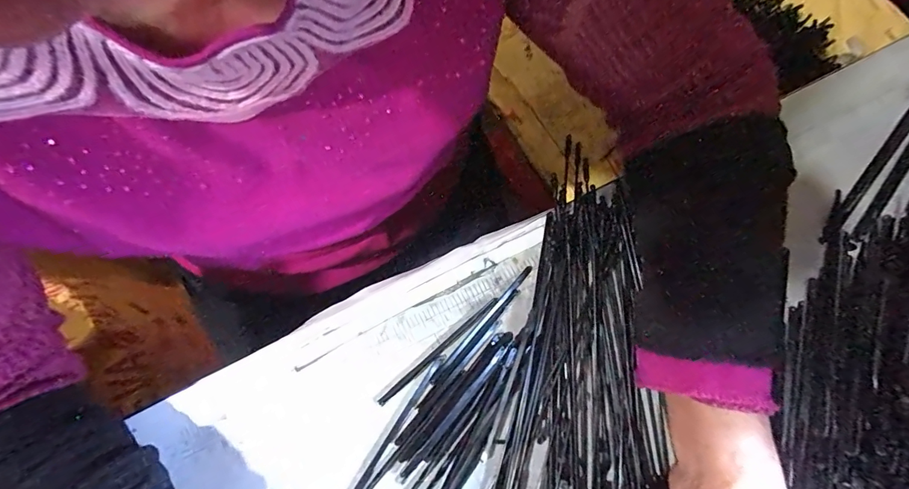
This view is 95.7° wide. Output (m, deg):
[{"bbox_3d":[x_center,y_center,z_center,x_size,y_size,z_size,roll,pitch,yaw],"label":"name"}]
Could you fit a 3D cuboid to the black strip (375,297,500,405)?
[{"bbox_3d":[-0.010,0.070,0.270,0.099,0.004,0.005,-40,83,-8],"label":"black strip"}]

